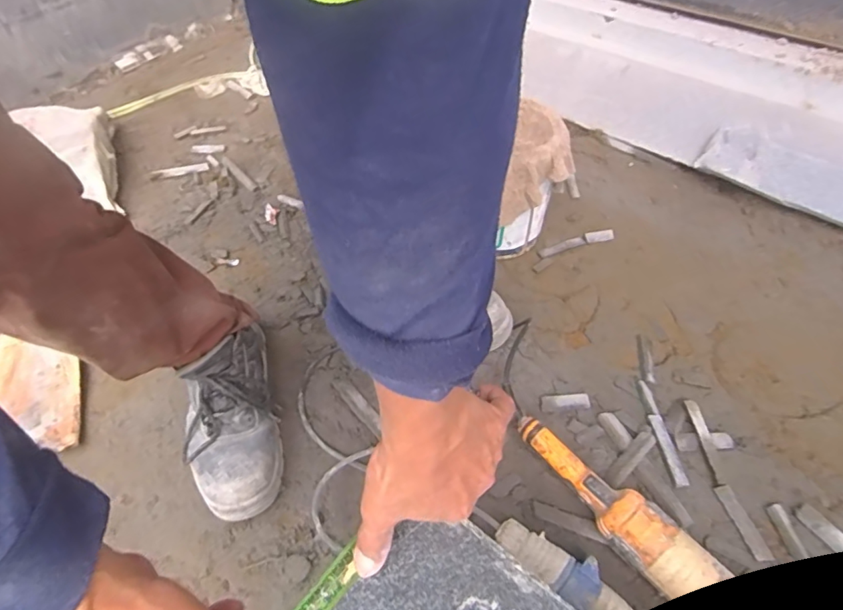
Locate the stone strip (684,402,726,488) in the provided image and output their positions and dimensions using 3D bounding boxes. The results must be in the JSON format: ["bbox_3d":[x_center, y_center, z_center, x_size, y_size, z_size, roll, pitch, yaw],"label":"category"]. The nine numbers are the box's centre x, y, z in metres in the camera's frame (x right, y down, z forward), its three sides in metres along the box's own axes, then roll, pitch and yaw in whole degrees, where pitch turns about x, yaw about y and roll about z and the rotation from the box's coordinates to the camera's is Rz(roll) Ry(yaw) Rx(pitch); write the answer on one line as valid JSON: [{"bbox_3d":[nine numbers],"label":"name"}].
[{"bbox_3d":[0.372,0.177,0.669,0.016,0.005,0.118,-11,48,12],"label":"stone strip"}]

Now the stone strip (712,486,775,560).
[{"bbox_3d":[0.378,0.256,0.604,0.019,0.010,0.086,-11,54,-6],"label":"stone strip"}]

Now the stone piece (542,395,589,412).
[{"bbox_3d":[0.199,0.136,0.708,0.067,0.012,0.020,-4,53,-1],"label":"stone piece"}]

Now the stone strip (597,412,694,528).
[{"bbox_3d":[0.279,0.202,0.647,0.029,0.007,0.161,-22,56,-14],"label":"stone strip"}]

